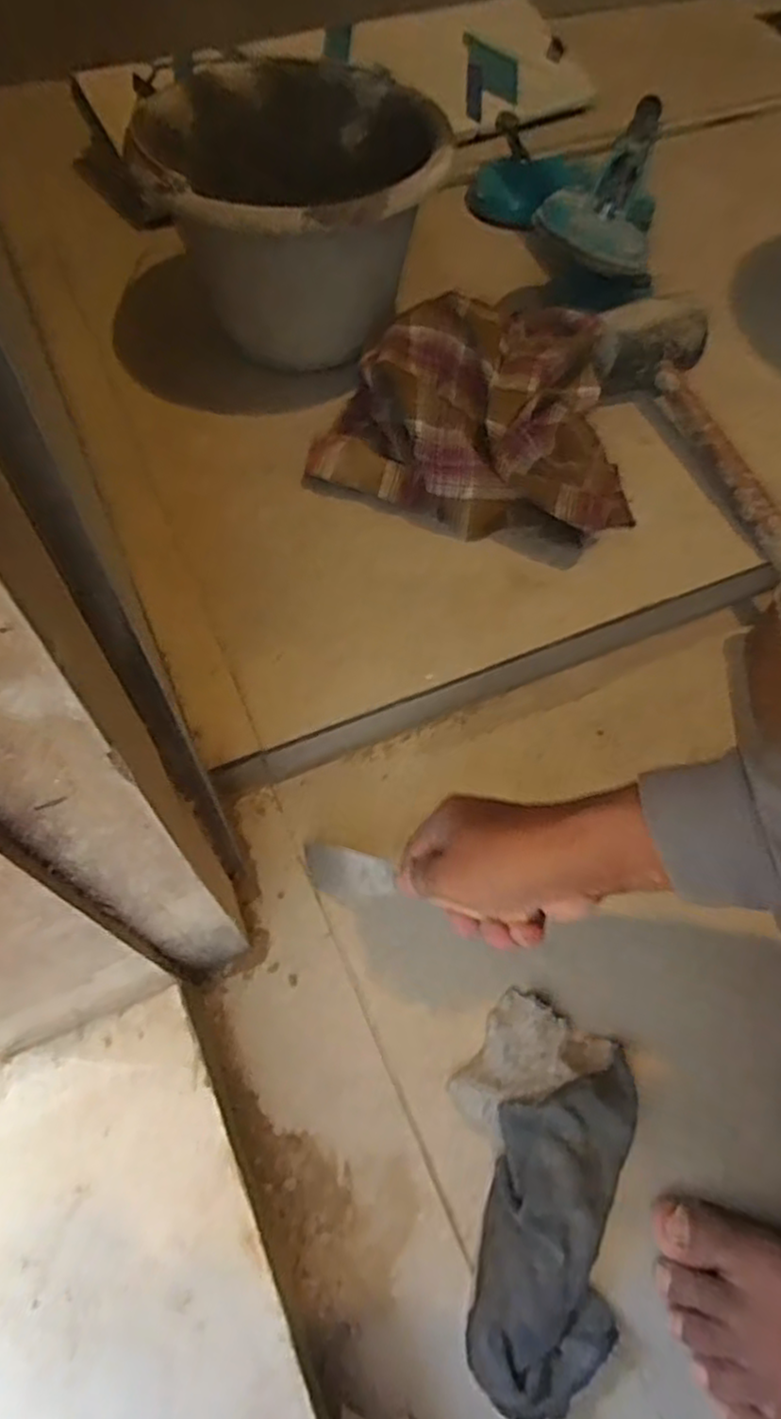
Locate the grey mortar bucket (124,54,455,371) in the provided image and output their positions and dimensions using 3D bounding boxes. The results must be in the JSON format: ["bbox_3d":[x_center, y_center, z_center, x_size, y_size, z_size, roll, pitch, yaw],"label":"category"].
[{"bbox_3d":[-0.079,-0.416,0.639,0.249,0.169,0.238,-2,61,-5],"label":"grey mortar bucket"}]

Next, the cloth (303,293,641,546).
[{"bbox_3d":[0.091,-0.262,0.610,0.263,0.094,0.228,19,62,7],"label":"cloth"}]

